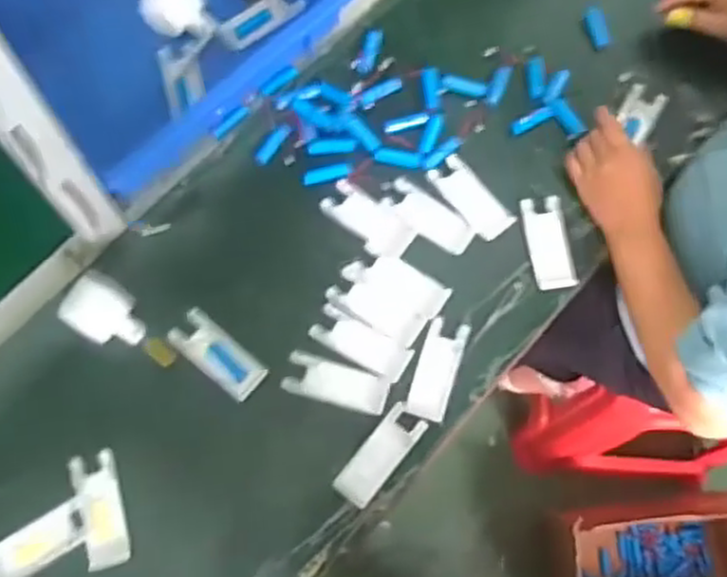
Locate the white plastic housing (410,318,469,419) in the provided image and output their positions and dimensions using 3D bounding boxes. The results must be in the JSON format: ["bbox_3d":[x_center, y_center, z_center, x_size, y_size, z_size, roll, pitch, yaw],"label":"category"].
[{"bbox_3d":[0.077,0.084,0.785,0.039,0.008,0.105,18,75,4],"label":"white plastic housing"}]

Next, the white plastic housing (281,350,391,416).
[{"bbox_3d":[-0.027,0.097,0.774,0.106,0.009,0.041,16,75,3],"label":"white plastic housing"}]

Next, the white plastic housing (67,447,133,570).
[{"bbox_3d":[-0.258,0.217,0.742,0.040,0.017,0.108,-13,75,-5],"label":"white plastic housing"}]

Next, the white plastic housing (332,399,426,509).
[{"bbox_3d":[0.016,0.166,0.758,0.040,0.014,0.106,38,77,9],"label":"white plastic housing"}]

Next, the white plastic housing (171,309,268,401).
[{"bbox_3d":[-0.150,0.069,0.786,0.105,0.018,0.043,40,77,9],"label":"white plastic housing"}]

